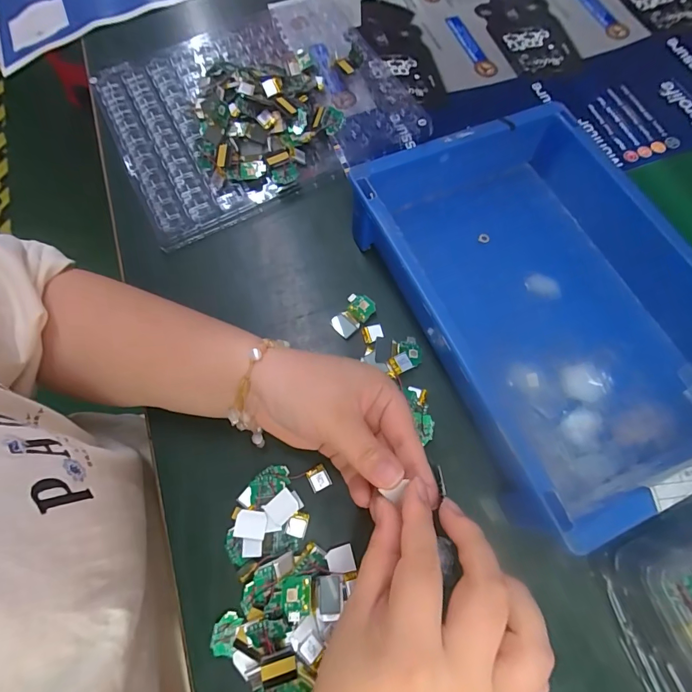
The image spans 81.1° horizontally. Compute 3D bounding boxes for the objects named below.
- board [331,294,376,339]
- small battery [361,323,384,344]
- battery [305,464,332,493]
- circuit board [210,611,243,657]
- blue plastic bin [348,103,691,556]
[{"bbox_3d":[0.005,-0.027,0.347,0.024,0.009,0.038,40,75,15],"label":"board"},{"bbox_3d":[0.023,-0.011,0.341,0.017,0.004,0.015,-18,70,-6],"label":"small battery"},{"bbox_3d":[-0.021,0.100,0.304,0.016,0.004,0.017,-25,71,-8],"label":"battery"},{"bbox_3d":[-0.081,0.193,0.272,0.017,0.004,0.025,10,70,5],"label":"circuit board"},{"bbox_3d":[0.164,-0.041,0.324,0.219,0.073,0.297,-24,70,-8],"label":"blue plastic bin"}]

